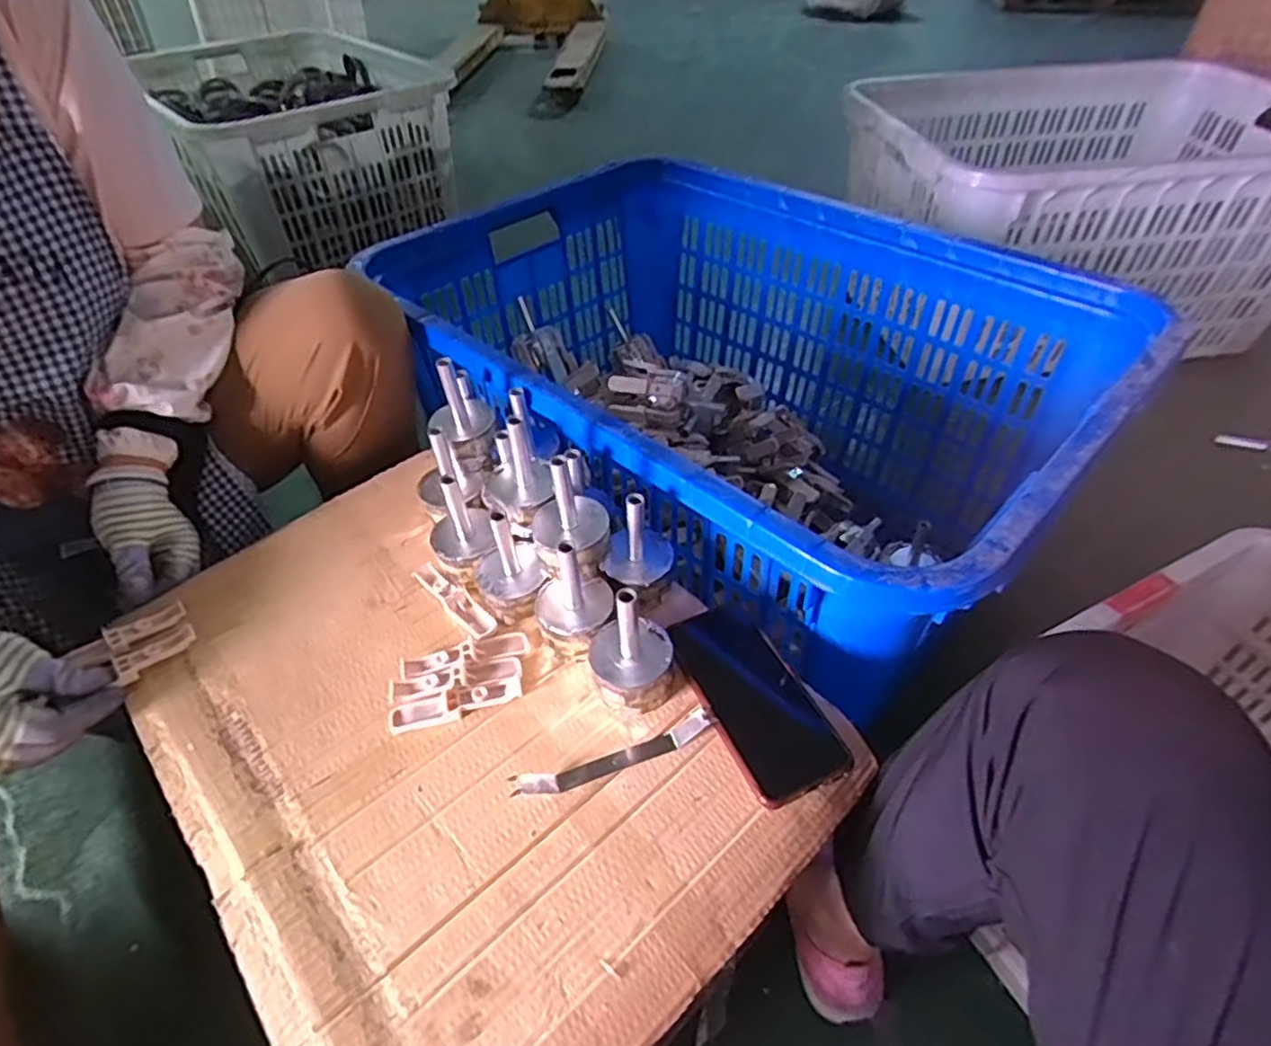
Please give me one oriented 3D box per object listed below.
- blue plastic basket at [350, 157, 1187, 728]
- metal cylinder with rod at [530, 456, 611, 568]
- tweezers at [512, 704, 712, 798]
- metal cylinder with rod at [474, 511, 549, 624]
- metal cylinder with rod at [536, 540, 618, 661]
[{"bbox_3d":[0.105,-0.128,0.913,0.791,0.392,0.567,34,55,31],"label":"blue plastic basket"},{"bbox_3d":[-0.052,-0.011,0.550,0.062,0.087,0.063,-8,45,-6],"label":"metal cylinder with rod"},{"bbox_3d":[-0.013,0.165,0.497,0.146,0.019,0.017,-16,46,-14],"label":"tweezers"},{"bbox_3d":[-0.104,0.034,0.574,0.056,0.094,0.062,-15,46,-13],"label":"metal cylinder with rod"},{"bbox_3d":[-0.048,0.060,0.548,0.061,0.100,0.061,-8,45,-6],"label":"metal cylinder with rod"}]

